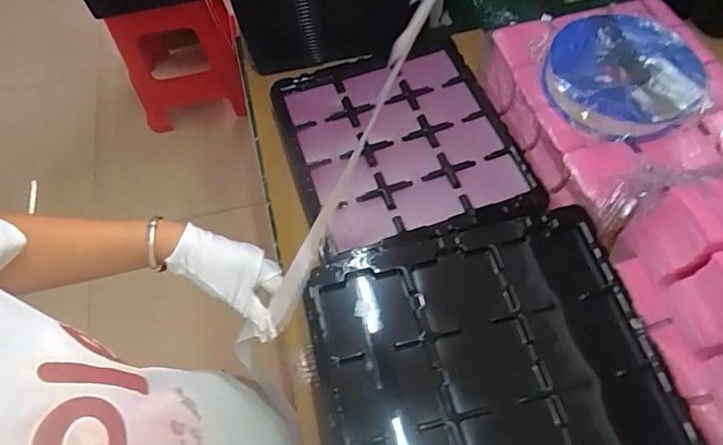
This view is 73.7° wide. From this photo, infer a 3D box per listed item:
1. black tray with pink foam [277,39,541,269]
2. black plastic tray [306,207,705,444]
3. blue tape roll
[{"bbox_3d":[0.057,-0.128,0.767,0.319,0.029,0.361,-17,63,-6],"label":"black tray with pink foam"},{"bbox_3d":[0.136,0.181,0.477,0.327,0.036,0.376,-14,62,-4],"label":"black plastic tray"},{"bbox_3d":[0.365,-0.210,0.682,0.197,0.050,0.201,-1,62,3],"label":"blue tape roll"}]

